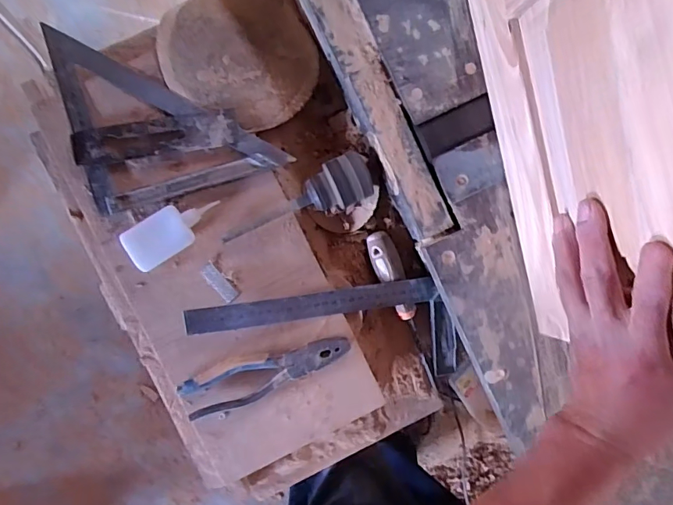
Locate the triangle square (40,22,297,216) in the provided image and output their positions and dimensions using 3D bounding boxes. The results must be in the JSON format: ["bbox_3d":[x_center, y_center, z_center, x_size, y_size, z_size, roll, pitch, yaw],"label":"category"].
[{"bbox_3d":[-0.180,-0.157,0.489,0.205,0.016,0.185,-16,93,-1],"label":"triangle square"}]

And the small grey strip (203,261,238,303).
[{"bbox_3d":[-0.130,0.033,0.506,0.017,0.005,0.047,-41,93,0],"label":"small grey strip"}]

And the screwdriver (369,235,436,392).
[{"bbox_3d":[0.078,0.068,0.534,0.031,0.032,0.192,-19,93,-1],"label":"screwdriver"}]

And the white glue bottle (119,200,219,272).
[{"bbox_3d":[-0.175,-0.025,0.485,0.099,0.026,0.050,-36,93,0],"label":"white glue bottle"}]

